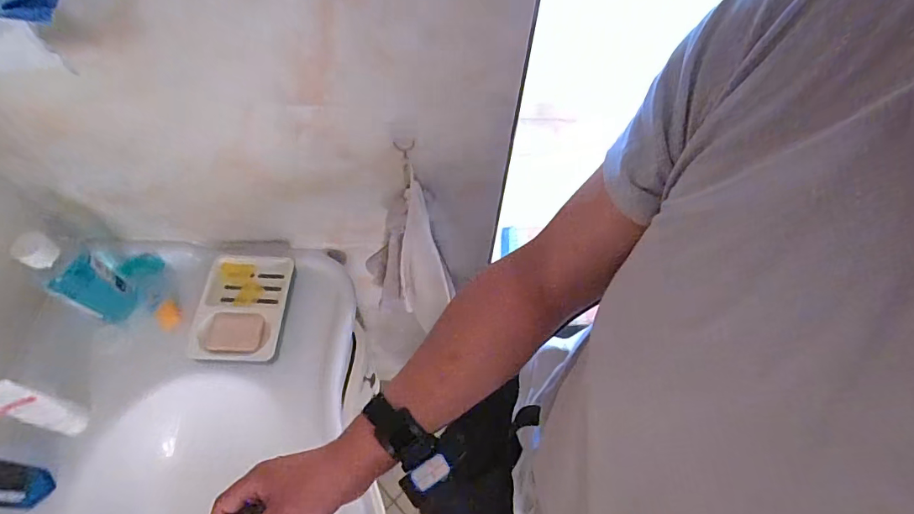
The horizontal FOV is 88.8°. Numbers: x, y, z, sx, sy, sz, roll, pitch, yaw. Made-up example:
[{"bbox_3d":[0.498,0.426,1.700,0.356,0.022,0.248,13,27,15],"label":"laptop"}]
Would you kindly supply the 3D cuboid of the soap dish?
[{"bbox_3d":[-0.329,0.078,0.721,0.134,0.034,0.180,1,63,-3],"label":"soap dish"}]

